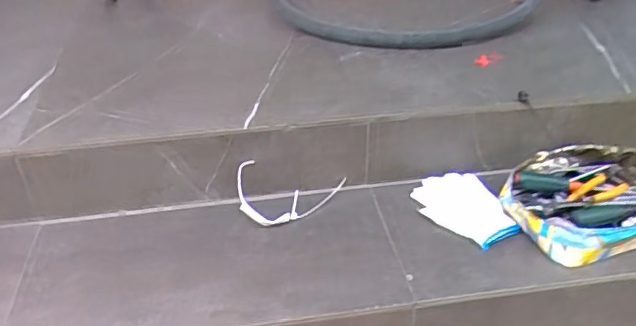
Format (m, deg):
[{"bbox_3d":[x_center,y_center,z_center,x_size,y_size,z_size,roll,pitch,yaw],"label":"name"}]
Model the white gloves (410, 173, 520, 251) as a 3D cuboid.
[{"bbox_3d":[0.253,0.079,1.019,0.127,0.021,0.181,-16,37,-20],"label":"white gloves"}]

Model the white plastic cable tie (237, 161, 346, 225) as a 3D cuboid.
[{"bbox_3d":[-0.047,0.052,1.041,0.197,0.086,0.096,-3,35,-2],"label":"white plastic cable tie"}]

